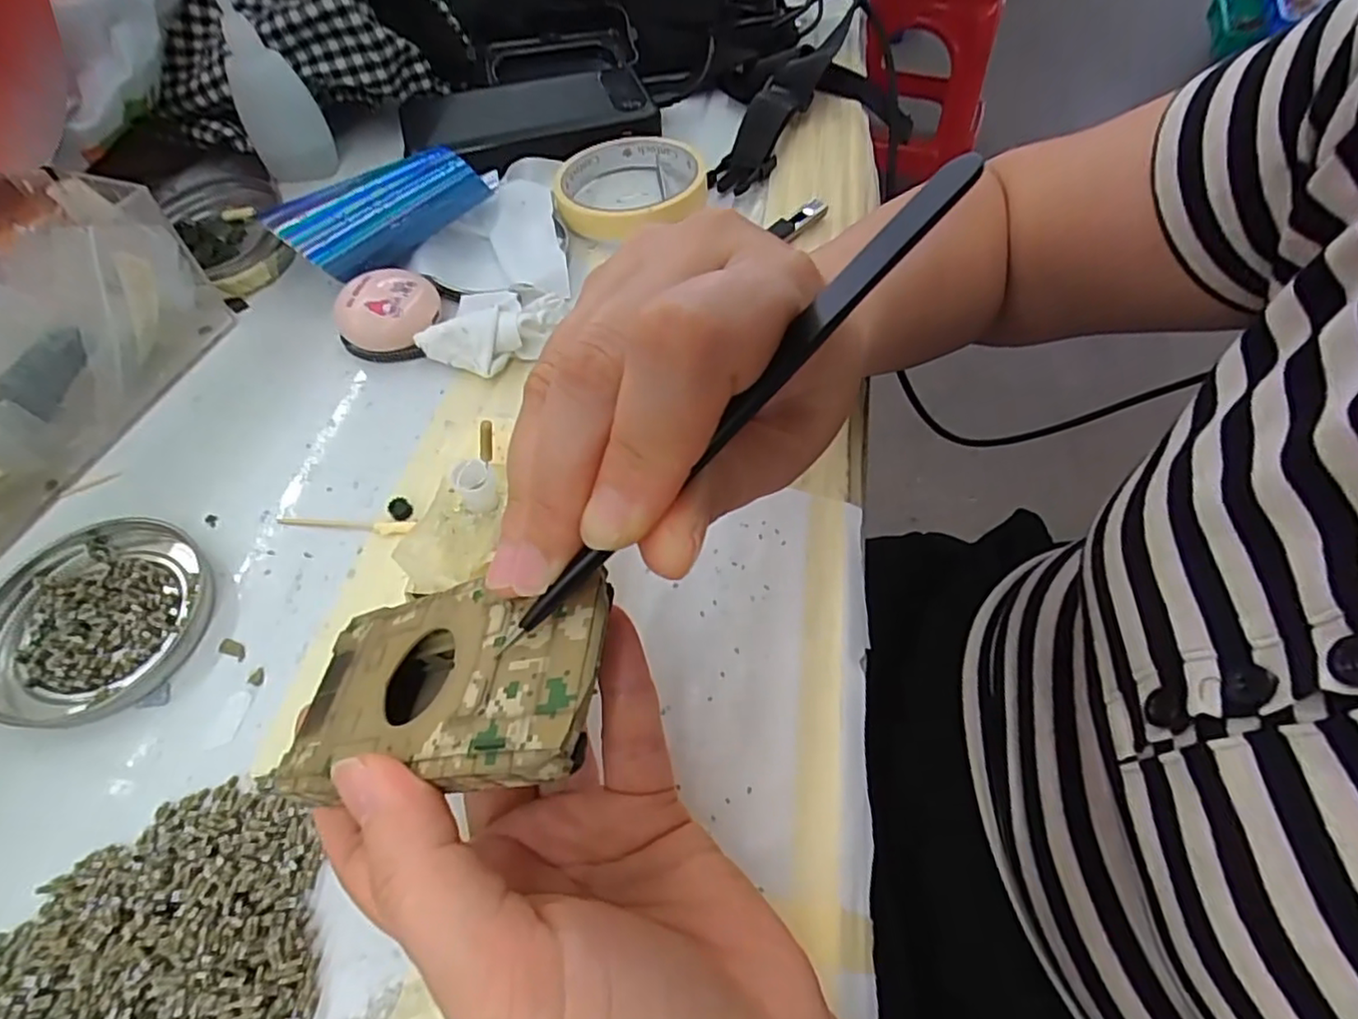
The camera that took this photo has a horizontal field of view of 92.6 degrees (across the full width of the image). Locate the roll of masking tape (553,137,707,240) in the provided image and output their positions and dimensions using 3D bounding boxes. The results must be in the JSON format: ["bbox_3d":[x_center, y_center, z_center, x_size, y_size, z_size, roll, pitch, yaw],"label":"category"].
[{"bbox_3d":[-0.029,-0.191,0.378,0.085,0.020,0.089,0,58,0],"label":"roll of masking tape"}]

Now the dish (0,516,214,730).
[{"bbox_3d":[-0.221,0.039,0.244,0.076,0.008,0.082,0,58,0],"label":"dish"}]

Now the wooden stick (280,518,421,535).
[{"bbox_3d":[-0.138,0.006,0.267,0.058,0.004,0.008,1,58,1],"label":"wooden stick"}]

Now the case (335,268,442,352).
[{"bbox_3d":[-0.142,-0.098,0.321,0.043,0.025,0.043,0,58,0],"label":"case"}]

